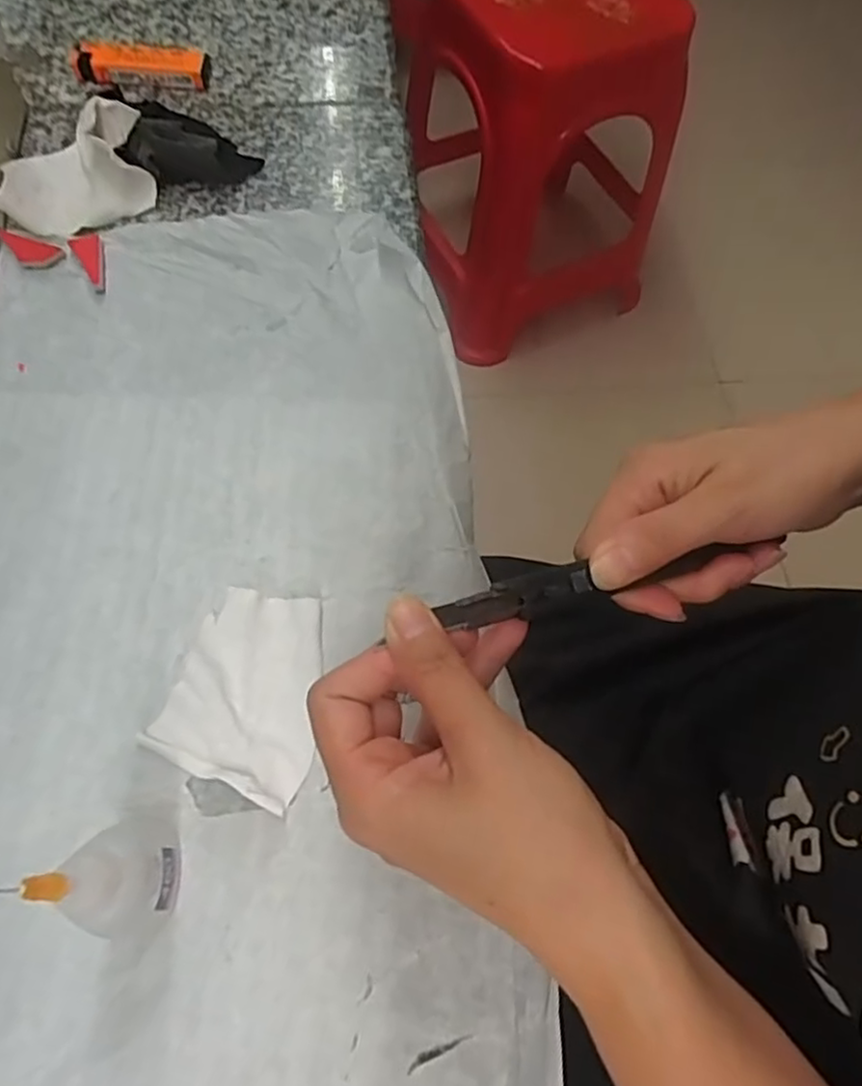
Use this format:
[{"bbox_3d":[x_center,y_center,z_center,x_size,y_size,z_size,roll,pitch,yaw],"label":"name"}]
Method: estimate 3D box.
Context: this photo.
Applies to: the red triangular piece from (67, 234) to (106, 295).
[{"bbox_3d":[-0.171,-0.145,0.342,0.015,0.008,0.038,-30,71,-15],"label":"red triangular piece"}]

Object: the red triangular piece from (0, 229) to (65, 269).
[{"bbox_3d":[-0.206,-0.150,0.342,0.033,0.004,0.016,25,86,1],"label":"red triangular piece"}]

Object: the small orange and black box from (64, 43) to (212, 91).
[{"bbox_3d":[-0.178,-0.291,0.410,0.080,0.013,0.026,0,66,-3],"label":"small orange and black box"}]

